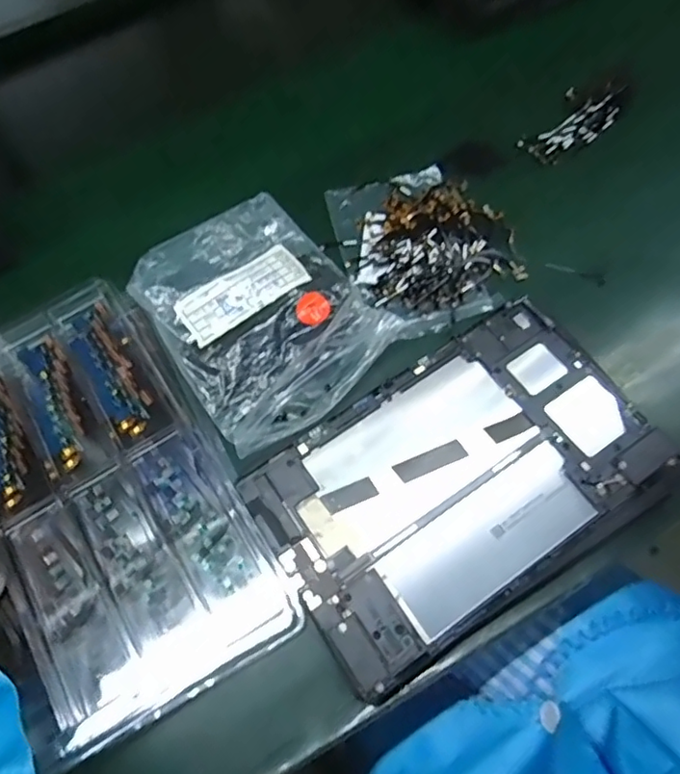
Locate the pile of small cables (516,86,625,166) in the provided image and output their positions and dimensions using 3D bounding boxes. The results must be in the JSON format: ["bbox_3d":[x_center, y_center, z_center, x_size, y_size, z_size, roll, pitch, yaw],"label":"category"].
[{"bbox_3d":[0.207,-0.232,0.504,0.048,0.017,0.108,40,72,19],"label":"pile of small cables"}]

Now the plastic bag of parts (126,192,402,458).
[{"bbox_3d":[-0.059,-0.057,0.422,0.139,0.031,0.177,-34,68,-13],"label":"plastic bag of parts"}]

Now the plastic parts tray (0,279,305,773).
[{"bbox_3d":[-0.170,0.069,0.372,0.180,0.025,0.280,-29,67,-11],"label":"plastic parts tray"}]

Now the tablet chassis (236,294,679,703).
[{"bbox_3d":[0.074,0.054,0.359,0.236,0.008,0.150,-31,67,-12],"label":"tablet chassis"}]

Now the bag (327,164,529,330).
[{"bbox_3d":[0.069,-0.115,0.461,0.128,0.012,0.145,-19,65,-7],"label":"bag"}]

